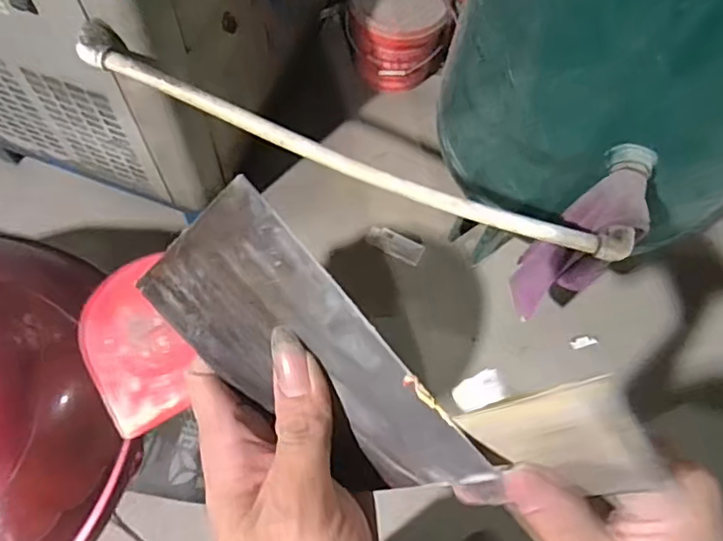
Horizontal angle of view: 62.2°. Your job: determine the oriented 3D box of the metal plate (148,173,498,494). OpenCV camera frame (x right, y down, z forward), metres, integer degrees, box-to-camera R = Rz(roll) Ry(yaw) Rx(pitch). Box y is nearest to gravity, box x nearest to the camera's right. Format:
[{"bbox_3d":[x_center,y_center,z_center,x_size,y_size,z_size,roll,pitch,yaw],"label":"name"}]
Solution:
[{"bbox_3d":[-0.022,0.038,0.239,0.071,0.005,0.139,-39,94,26],"label":"metal plate"}]

